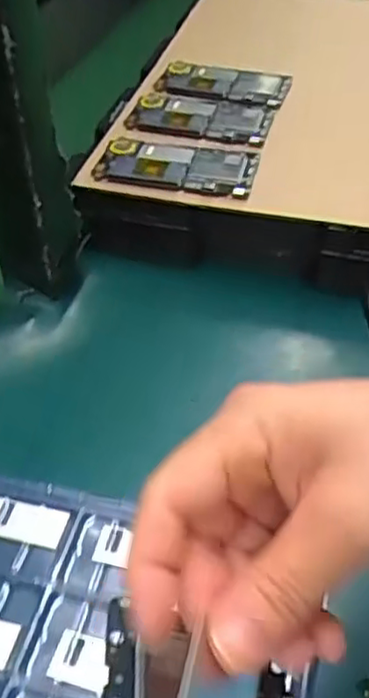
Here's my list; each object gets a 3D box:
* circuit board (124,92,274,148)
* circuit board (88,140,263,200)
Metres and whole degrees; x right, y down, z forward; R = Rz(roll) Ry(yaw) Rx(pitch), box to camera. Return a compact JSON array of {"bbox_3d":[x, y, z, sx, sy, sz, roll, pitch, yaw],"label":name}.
[{"bbox_3d":[0.013,-0.207,0.594,0.122,0.011,0.081,8,44,9],"label":"circuit board"},{"bbox_3d":[-0.007,-0.145,0.530,0.122,0.010,0.070,7,44,8],"label":"circuit board"}]

